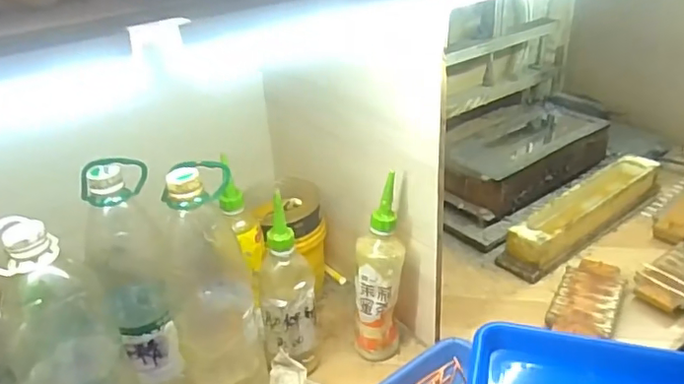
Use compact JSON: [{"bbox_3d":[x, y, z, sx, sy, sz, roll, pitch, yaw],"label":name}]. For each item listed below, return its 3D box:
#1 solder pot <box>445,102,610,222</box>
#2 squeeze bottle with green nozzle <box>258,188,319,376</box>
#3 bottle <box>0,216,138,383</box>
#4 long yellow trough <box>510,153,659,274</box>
[{"bbox_3d":[0.339,-0.075,1.076,0.407,0.111,0.201,-24,36,-30],"label":"solder pot"},{"bbox_3d":[-0.065,0.130,0.676,0.062,0.234,0.063,2,31,9],"label":"squeeze bottle with green nozzle"},{"bbox_3d":[-0.263,0.168,0.541,0.087,0.312,0.113,-23,36,-29],"label":"bottle"},{"bbox_3d":[0.425,0.027,0.955,0.384,0.059,0.076,-25,36,-31],"label":"long yellow trough"}]

